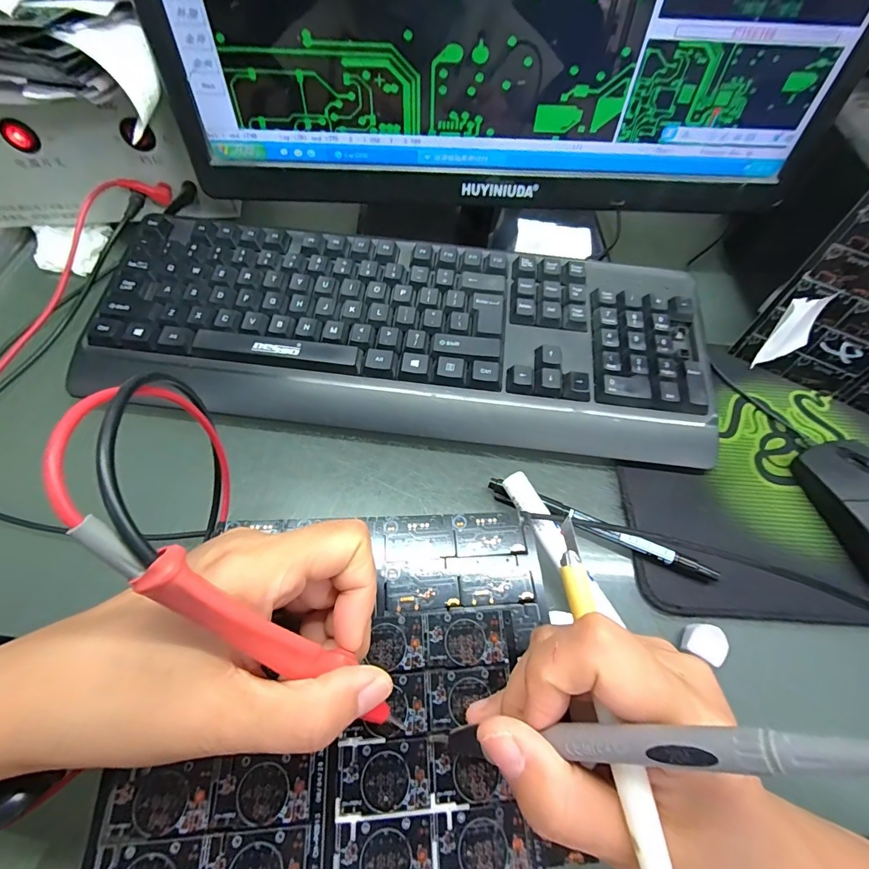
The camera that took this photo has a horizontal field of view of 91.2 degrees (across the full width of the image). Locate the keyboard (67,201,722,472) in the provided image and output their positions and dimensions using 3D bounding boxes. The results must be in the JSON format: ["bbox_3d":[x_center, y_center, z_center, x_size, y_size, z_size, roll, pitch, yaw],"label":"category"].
[{"bbox_3d":[-0.024,-0.076,0.313,0.438,0.040,0.159,7,60,0],"label":"keyboard"}]

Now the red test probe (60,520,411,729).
[{"bbox_3d":[-0.051,0.071,0.142,0.012,0.140,0.013,3,50,46],"label":"red test probe"}]

